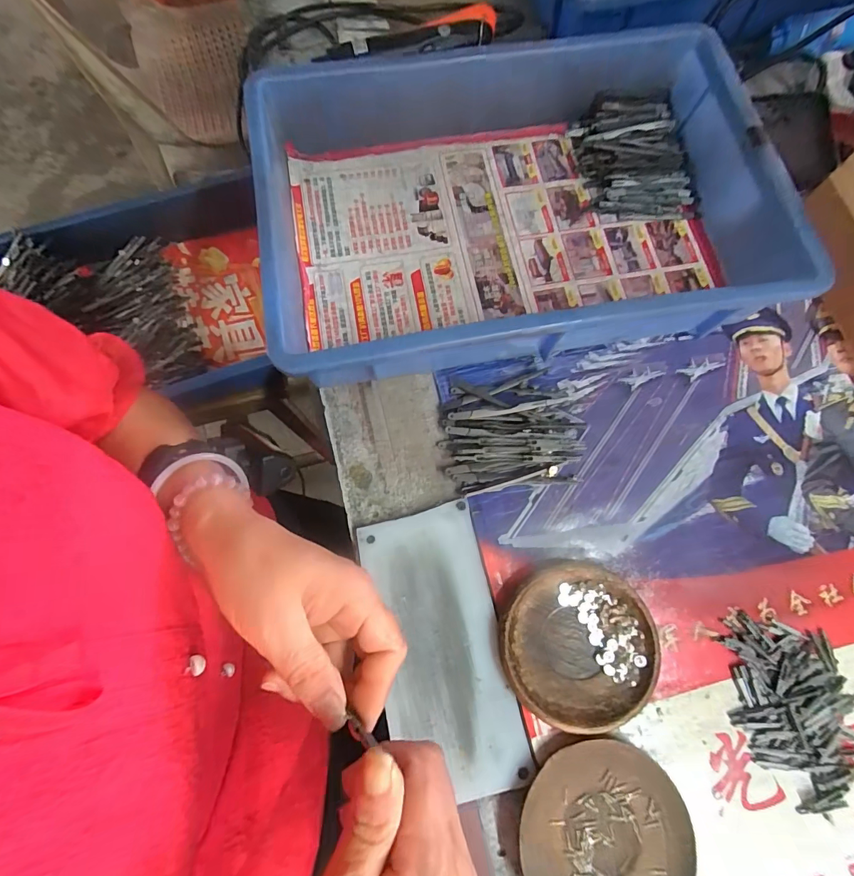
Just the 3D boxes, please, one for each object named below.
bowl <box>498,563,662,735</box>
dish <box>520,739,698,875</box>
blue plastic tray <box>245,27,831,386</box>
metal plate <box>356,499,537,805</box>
[{"bbox_3d":[0.111,0.153,0.317,0.111,0.018,0.107,0,75,-2],"label":"bowl"},{"bbox_3d":[0.119,0.267,0.284,0.110,0.016,0.110,0,75,-2],"label":"dish"},{"bbox_3d":[0.077,-0.209,0.381,0.420,0.081,0.286,-10,75,-4],"label":"blue plastic tray"},{"bbox_3d":[0.010,0.153,0.316,0.090,0.004,0.193,-12,75,-3],"label":"metal plate"}]

